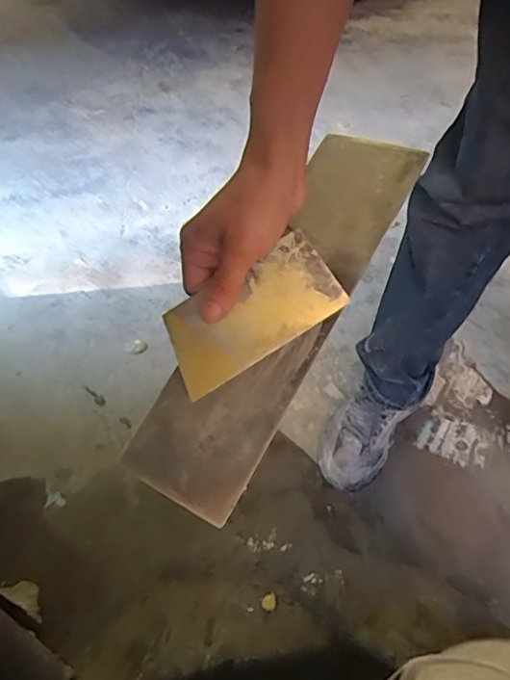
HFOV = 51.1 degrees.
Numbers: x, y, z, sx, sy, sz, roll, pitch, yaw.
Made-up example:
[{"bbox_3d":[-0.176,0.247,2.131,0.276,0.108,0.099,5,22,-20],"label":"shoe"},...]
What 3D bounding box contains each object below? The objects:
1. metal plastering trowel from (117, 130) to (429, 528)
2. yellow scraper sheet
[{"bbox_3d":[0.023,-0.032,0.420,0.094,0.010,0.337,25,73,24],"label":"metal plastering trowel"},{"bbox_3d":[-0.004,-0.022,0.409,0.135,0.004,0.069,-33,75,-1],"label":"yellow scraper sheet"}]

